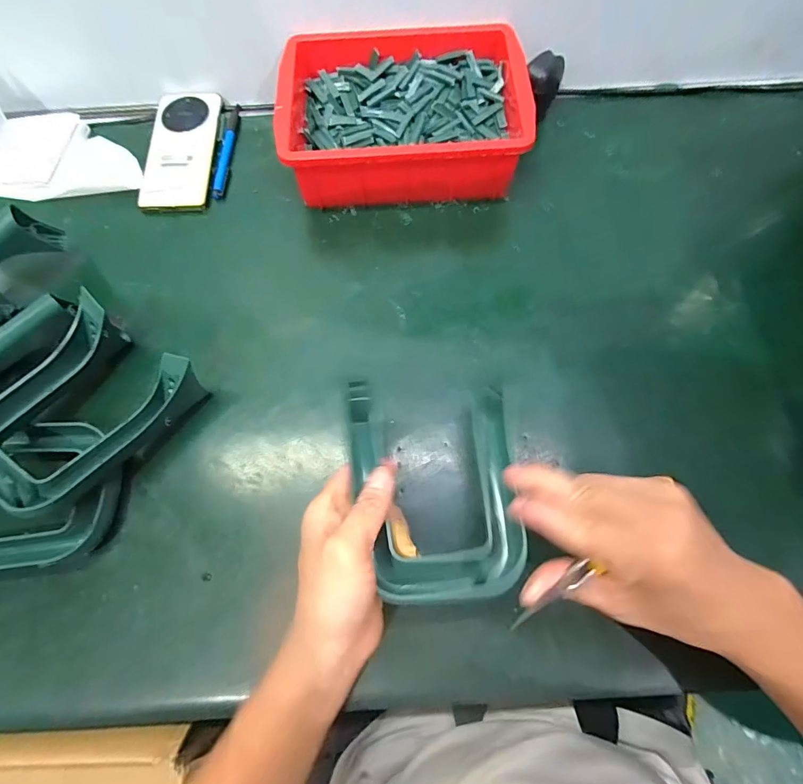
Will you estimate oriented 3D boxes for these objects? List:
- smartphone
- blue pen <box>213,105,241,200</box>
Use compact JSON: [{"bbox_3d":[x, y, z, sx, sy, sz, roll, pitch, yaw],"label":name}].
[{"bbox_3d":[-0.251,-0.276,0.465,0.072,0.006,0.157,1,76,-2],"label":"smartphone"},{"bbox_3d":[-0.203,-0.282,0.473,0.013,0.008,0.132,0,70,2],"label":"blue pen"}]

